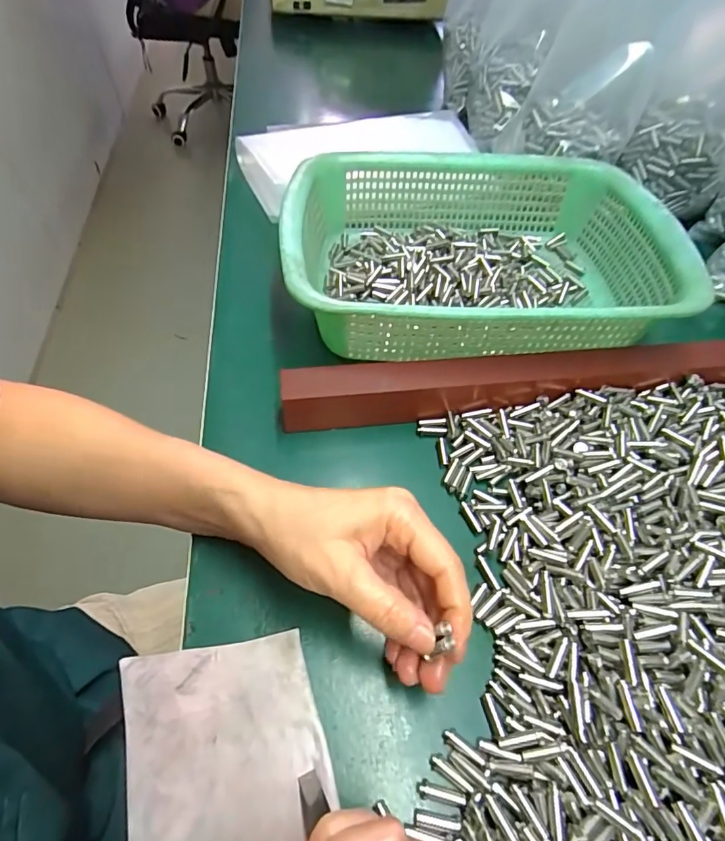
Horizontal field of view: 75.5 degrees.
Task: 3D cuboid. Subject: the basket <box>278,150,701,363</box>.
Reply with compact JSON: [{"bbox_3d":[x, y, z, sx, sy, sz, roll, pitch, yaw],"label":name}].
[{"bbox_3d":[0.088,-0.136,0.386,0.288,0.077,0.218,0,55,-2],"label":"basket"}]

